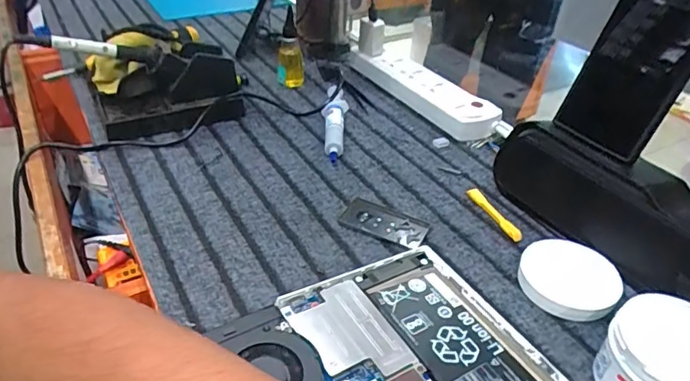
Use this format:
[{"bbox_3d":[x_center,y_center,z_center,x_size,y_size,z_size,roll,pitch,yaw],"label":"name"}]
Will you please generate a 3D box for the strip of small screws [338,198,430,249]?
[{"bbox_3d":[0.037,0.030,0.491,0.081,0.005,0.039,20,39,21],"label":"strip of small screws"}]

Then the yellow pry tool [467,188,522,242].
[{"bbox_3d":[0.146,0.022,0.503,0.014,0.007,0.080,-12,39,-20],"label":"yellow pry tool"}]

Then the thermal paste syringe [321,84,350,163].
[{"bbox_3d":[-0.013,-0.084,0.622,0.028,0.026,0.144,4,36,0],"label":"thermal paste syringe"}]

